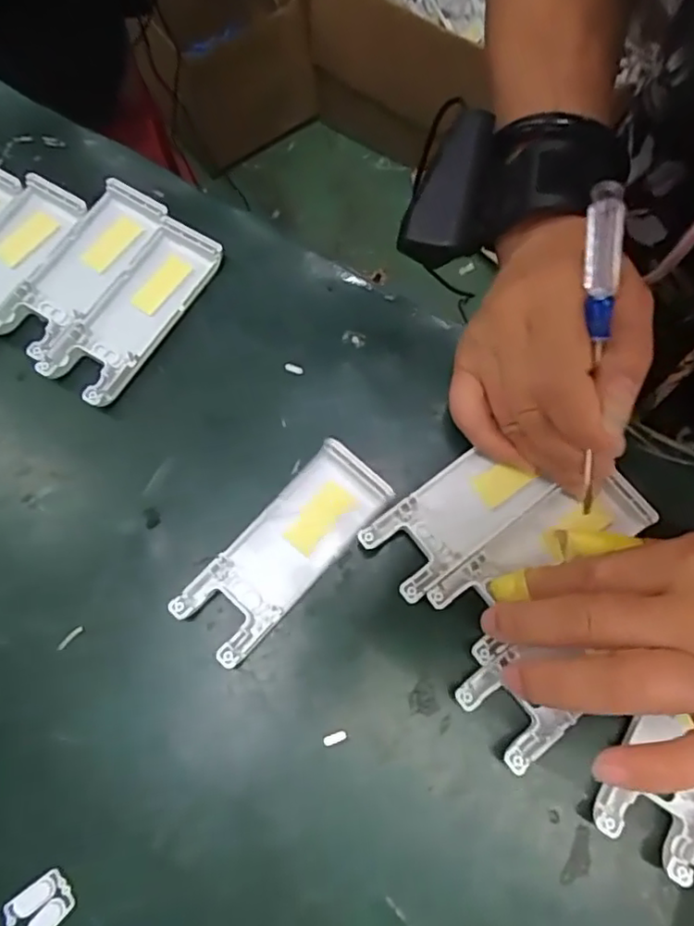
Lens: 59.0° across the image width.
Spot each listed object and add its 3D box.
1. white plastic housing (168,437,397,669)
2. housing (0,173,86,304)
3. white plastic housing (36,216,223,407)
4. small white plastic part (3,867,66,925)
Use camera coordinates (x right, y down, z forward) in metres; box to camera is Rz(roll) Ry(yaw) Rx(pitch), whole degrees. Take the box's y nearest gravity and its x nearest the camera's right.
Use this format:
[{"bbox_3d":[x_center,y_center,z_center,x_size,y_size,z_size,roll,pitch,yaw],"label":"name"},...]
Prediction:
[{"bbox_3d":[-0.028,0.038,0.278,0.041,0.009,0.104,42,76,13],"label":"white plastic housing"},{"bbox_3d":[-0.183,-0.105,0.321,0.042,0.009,0.102,30,73,10],"label":"housing"},{"bbox_3d":[-0.108,-0.078,0.313,0.039,0.009,0.104,31,74,10],"label":"white plastic housing"},{"bbox_3d":[-0.121,0.168,0.237,0.023,0.004,0.009,-34,74,-11],"label":"small white plastic part"}]

